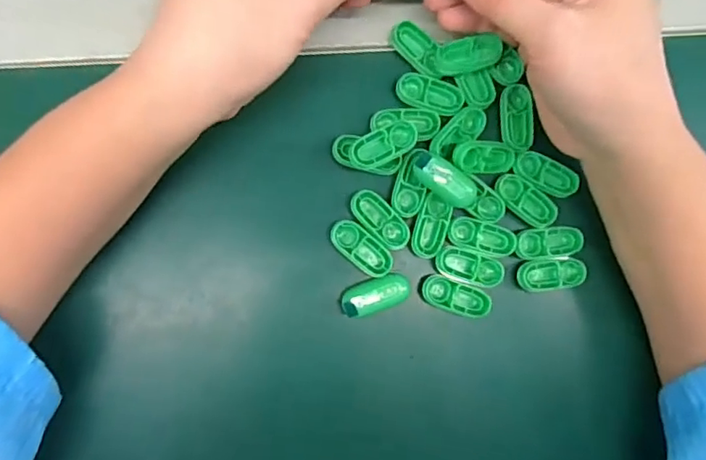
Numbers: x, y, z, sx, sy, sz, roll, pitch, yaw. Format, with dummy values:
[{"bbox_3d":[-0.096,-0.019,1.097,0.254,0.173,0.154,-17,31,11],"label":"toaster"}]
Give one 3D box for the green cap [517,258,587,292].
[{"bbox_3d":[0.101,0.022,0.275,0.033,0.005,0.015,-4,88,-10],"label":"green cap"}]

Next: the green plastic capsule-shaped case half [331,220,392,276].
[{"bbox_3d":[0.005,0.009,0.264,0.034,0.004,0.015,39,82,-6],"label":"green plastic capsule-shaped case half"}]

